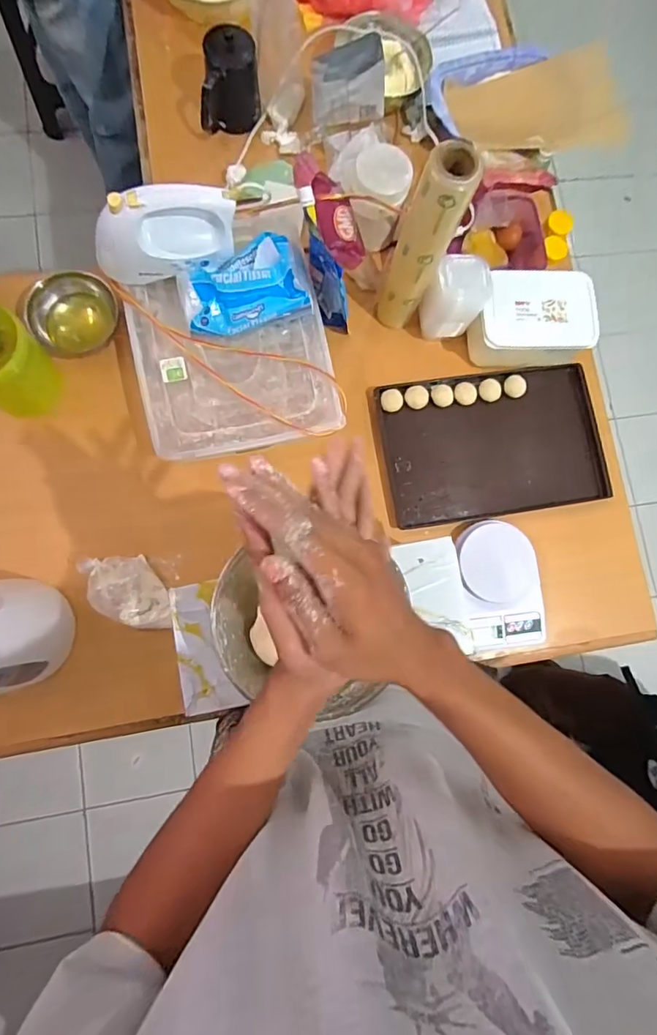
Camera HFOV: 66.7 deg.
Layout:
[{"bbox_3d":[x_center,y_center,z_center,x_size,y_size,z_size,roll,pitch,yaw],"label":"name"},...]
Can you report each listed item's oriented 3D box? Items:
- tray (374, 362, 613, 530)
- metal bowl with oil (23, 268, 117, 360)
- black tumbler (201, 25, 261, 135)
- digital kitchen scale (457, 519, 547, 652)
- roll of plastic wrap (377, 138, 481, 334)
[{"bbox_3d":[0.277,-0.126,0.834,0.365,0.024,0.238,-9,83,-7],"label":"tray"},{"bbox_3d":[-0.391,-0.311,0.766,0.132,0.056,0.100,-37,87,-9],"label":"metal bowl with oil"},{"bbox_3d":[-0.158,-0.703,0.808,0.083,0.103,0.107,9,82,-4],"label":"black tumbler"},{"bbox_3d":[0.271,0.107,0.787,0.125,0.025,0.201,-10,83,-7],"label":"digital kitchen scale"},{"bbox_3d":[0.130,-0.376,0.707,0.072,0.296,0.060,23,81,-2],"label":"roll of plastic wrap"}]

